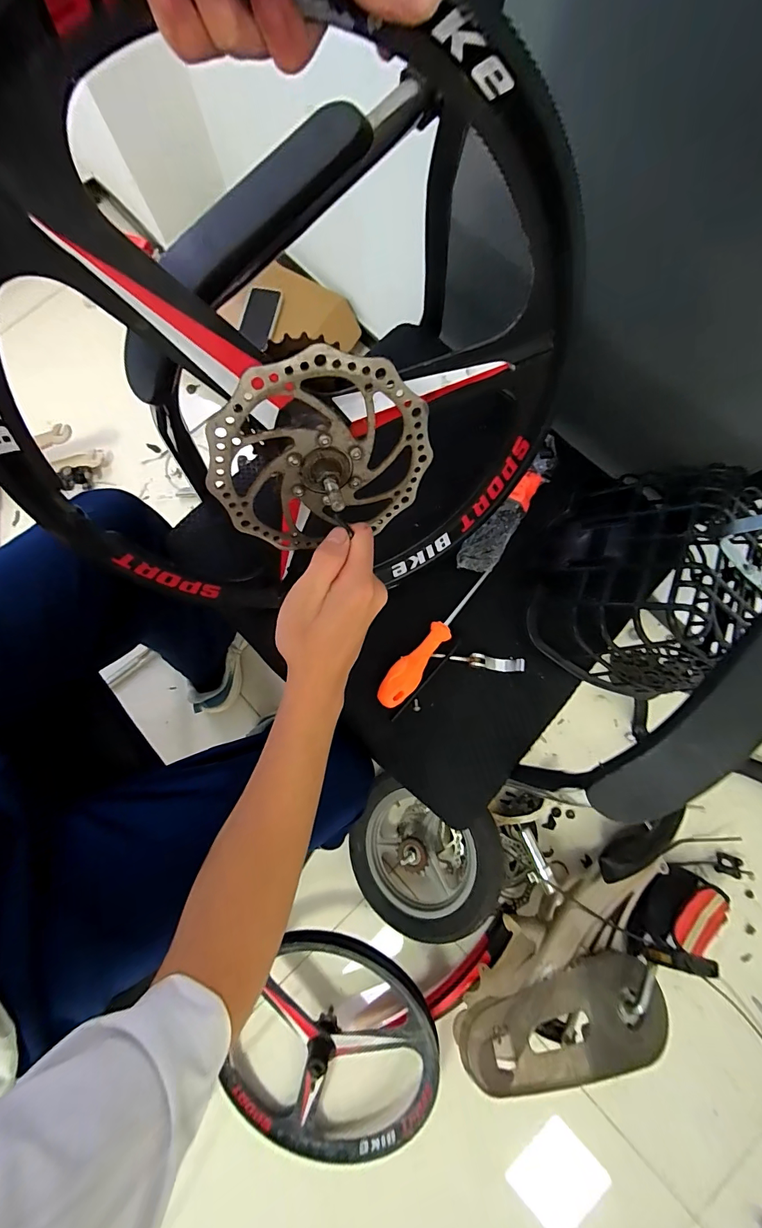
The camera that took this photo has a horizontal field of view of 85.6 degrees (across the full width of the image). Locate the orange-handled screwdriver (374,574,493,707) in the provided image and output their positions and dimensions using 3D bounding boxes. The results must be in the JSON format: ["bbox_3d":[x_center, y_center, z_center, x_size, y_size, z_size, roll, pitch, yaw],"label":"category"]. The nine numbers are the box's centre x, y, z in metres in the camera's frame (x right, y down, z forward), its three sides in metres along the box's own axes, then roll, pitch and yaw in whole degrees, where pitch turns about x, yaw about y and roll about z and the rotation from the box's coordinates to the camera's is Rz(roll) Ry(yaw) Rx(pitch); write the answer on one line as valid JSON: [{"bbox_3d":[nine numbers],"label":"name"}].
[{"bbox_3d":[0.062,0.024,0.450,0.032,0.025,0.185,38,85,6],"label":"orange-handled screwdriver"}]

